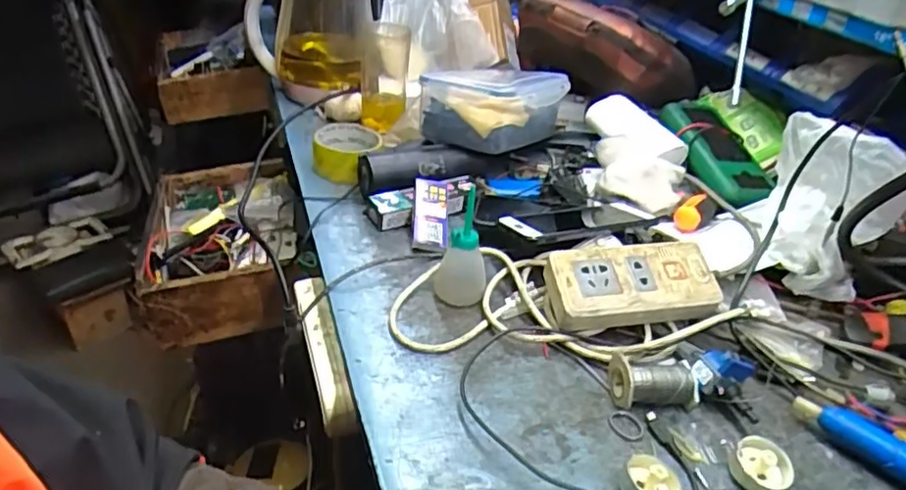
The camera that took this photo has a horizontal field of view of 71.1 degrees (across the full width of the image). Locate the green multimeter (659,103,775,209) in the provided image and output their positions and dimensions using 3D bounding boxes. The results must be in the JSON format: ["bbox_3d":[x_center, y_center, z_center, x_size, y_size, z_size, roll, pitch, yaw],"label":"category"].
[{"bbox_3d":[0.341,-0.124,0.822,0.095,0.037,0.195,-13,55,-17],"label":"green multimeter"}]

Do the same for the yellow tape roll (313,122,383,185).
[{"bbox_3d":[-0.134,-0.114,0.805,0.085,0.040,0.095,5,32,-2],"label":"yellow tape roll"}]

